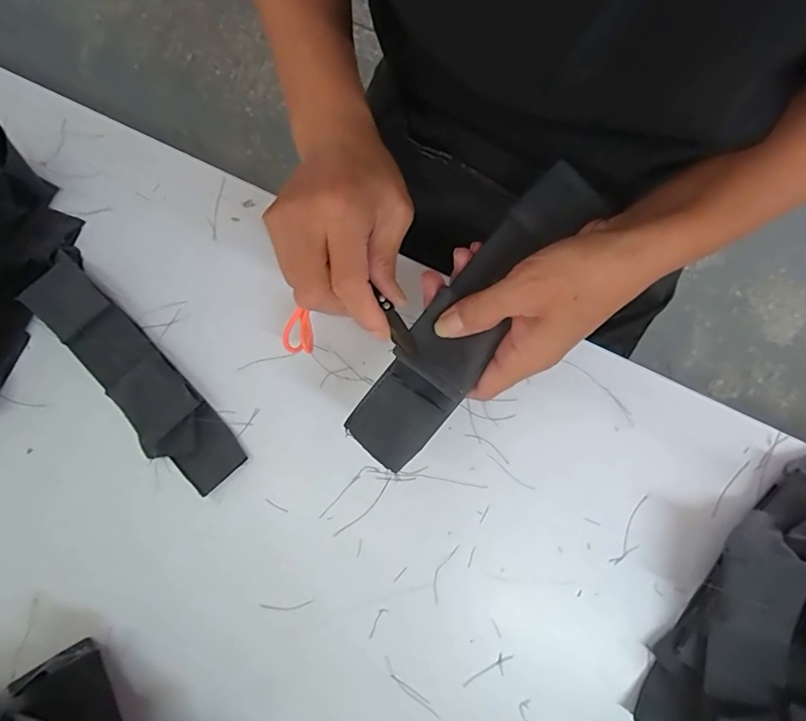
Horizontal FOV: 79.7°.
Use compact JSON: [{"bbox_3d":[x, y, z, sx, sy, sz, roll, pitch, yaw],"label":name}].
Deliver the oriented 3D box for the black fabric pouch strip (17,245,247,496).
[{"bbox_3d":[-0.195,0.009,0.349,0.049,0.030,0.197,-41,82,-6],"label":"black fabric pouch strip"}]

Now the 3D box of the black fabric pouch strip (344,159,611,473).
[{"bbox_3d":[0.041,-0.029,0.272,0.044,0.025,0.198,35,88,6],"label":"black fabric pouch strip"}]

